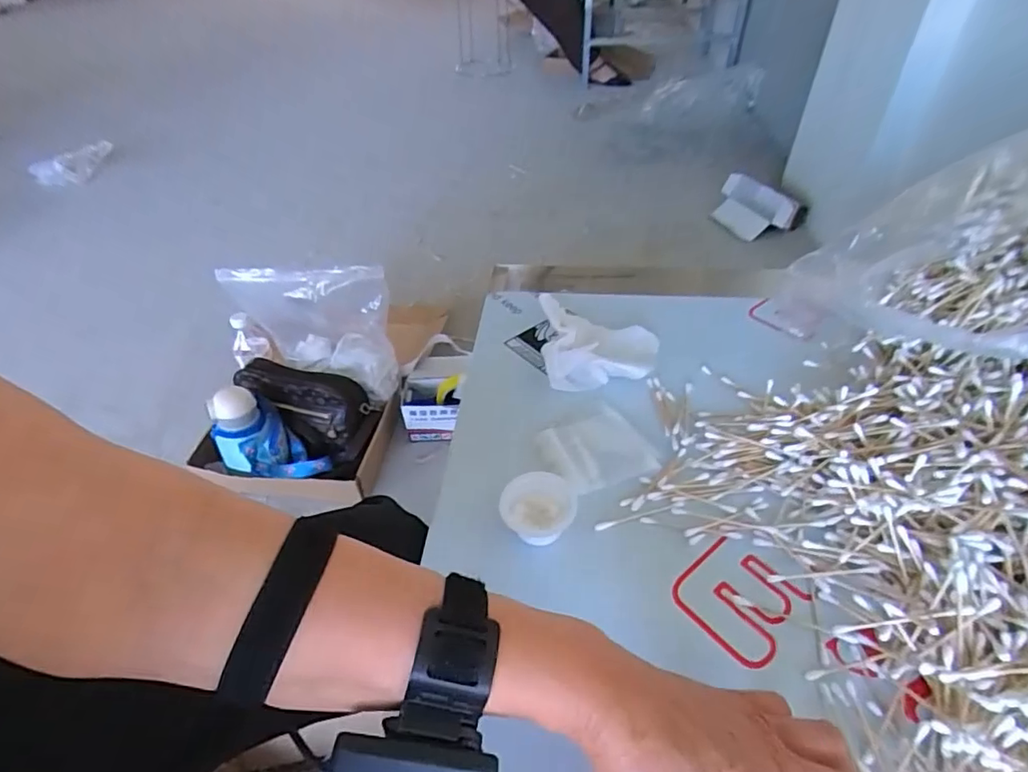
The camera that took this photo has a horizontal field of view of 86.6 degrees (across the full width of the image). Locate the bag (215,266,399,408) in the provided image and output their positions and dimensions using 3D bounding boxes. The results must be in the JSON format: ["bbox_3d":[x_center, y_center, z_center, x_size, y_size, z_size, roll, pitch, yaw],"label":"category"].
[{"bbox_3d":[-0.367,-0.105,1.011,0.309,0.258,0.083,9,44,12],"label":"bag"}]

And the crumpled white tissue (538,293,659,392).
[{"bbox_3d":[0.085,-0.047,0.542,0.112,0.028,0.120,1,43,3],"label":"crumpled white tissue"}]

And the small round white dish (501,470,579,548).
[{"bbox_3d":[0.018,0.089,0.402,0.053,0.028,0.045,-1,43,2],"label":"small round white dish"}]

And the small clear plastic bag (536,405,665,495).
[{"bbox_3d":[0.069,0.055,0.457,0.081,0.005,0.075,-18,45,-16],"label":"small clear plastic bag"}]

